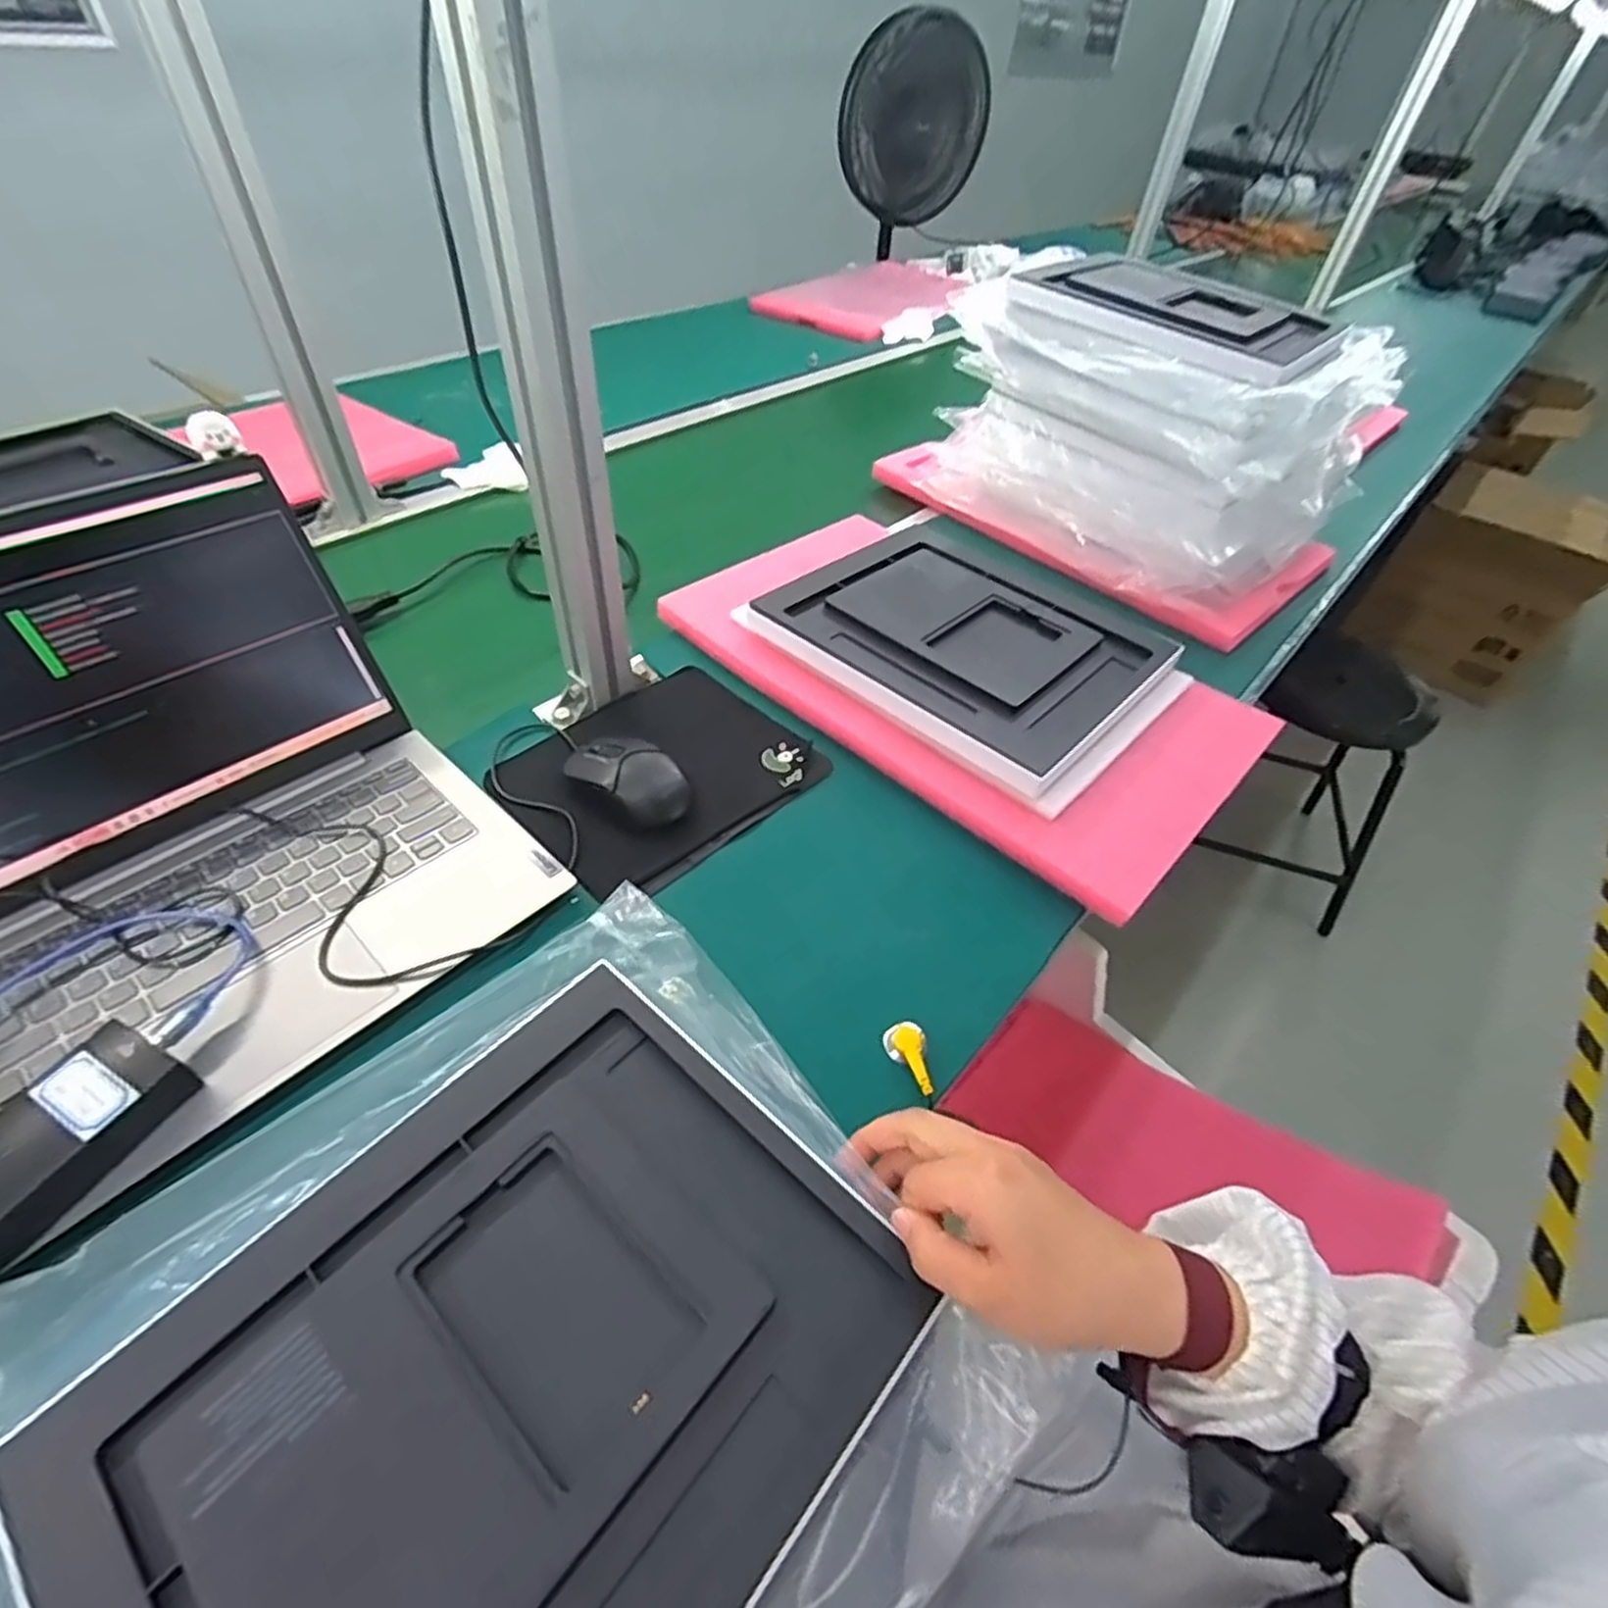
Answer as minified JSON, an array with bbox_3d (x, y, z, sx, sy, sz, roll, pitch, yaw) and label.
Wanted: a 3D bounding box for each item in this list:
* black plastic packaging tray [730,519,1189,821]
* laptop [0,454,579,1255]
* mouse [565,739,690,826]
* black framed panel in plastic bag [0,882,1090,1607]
[{"bbox_3d":[0.153,-0.146,0.678,0.318,0.033,0.267,37,54,26],"label":"black plastic packaging tray"},{"bbox_3d":[-0.373,-0.008,0.431,0.329,0.175,0.316,37,54,25],"label":"laptop"},{"bbox_3d":[-0.129,-0.021,0.561,0.098,0.035,0.051,24,50,16],"label":"mouse"},{"bbox_3d":[-0.128,0.238,0.327,0.360,0.042,0.330,-32,58,-30],"label":"black framed panel in plastic bag"}]

